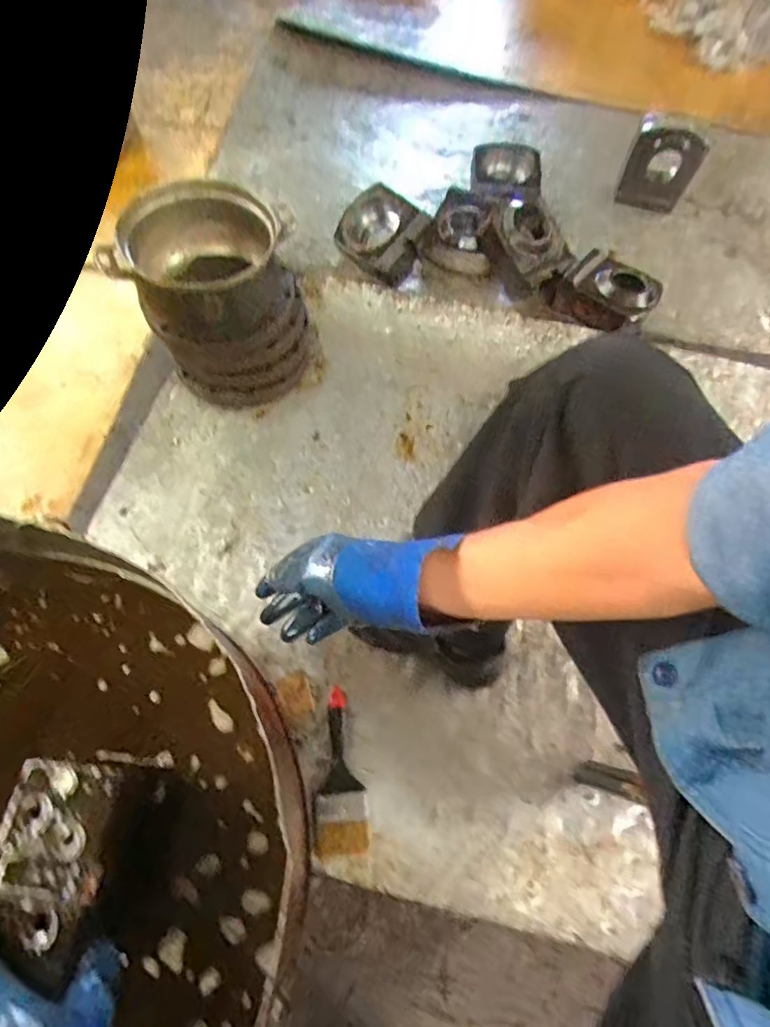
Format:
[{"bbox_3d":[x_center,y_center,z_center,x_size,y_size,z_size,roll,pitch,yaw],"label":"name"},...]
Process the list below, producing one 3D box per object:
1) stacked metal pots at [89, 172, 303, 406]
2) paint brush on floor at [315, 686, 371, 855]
[{"bbox_3d":[-0.296,-0.379,0.975,0.255,0.298,0.241,1,63,-2],"label":"stacked metal pots"},{"bbox_3d":[-0.054,0.344,0.744,0.065,0.028,0.198,1,63,-2],"label":"paint brush on floor"}]

